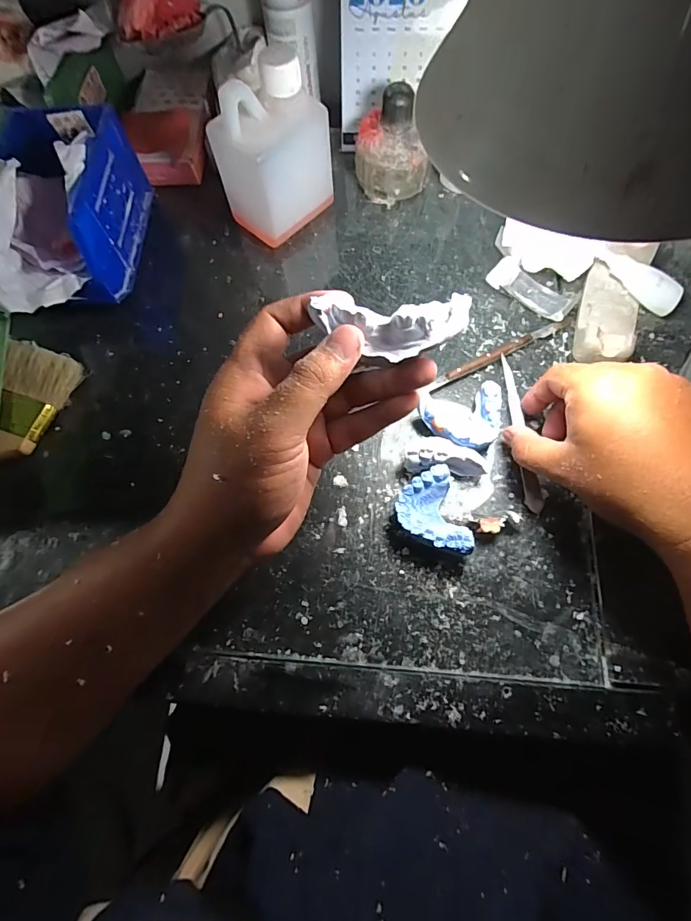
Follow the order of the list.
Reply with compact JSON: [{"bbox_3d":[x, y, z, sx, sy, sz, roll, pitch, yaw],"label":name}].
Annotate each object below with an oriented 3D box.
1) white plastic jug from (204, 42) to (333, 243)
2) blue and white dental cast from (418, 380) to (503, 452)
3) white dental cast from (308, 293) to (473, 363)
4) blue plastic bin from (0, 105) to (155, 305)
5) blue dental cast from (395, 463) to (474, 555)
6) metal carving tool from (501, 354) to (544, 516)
[{"bbox_3d":[-0.068,-0.281,0.391,0.064,0.127,0.097,43,77,15],"label":"white plastic jug"},{"bbox_3d":[0.093,-0.037,0.347,0.063,0.022,0.060,10,71,6],"label":"blue and white dental cast"},{"bbox_3d":[0.024,-0.072,0.224,0.080,0.018,0.031,3,70,1],"label":"white dental cast"},{"bbox_3d":[-0.263,-0.226,0.396,0.105,0.094,0.189,0,70,2],"label":"blue plastic bin"},{"bbox_3d":[0.063,0.042,0.319,0.046,0.023,0.065,-15,70,-3],"label":"blue dental cast"},{"bbox_3d":[0.144,-0.024,0.348,0.013,0.006,0.136,-4,73,1],"label":"metal carving tool"}]

